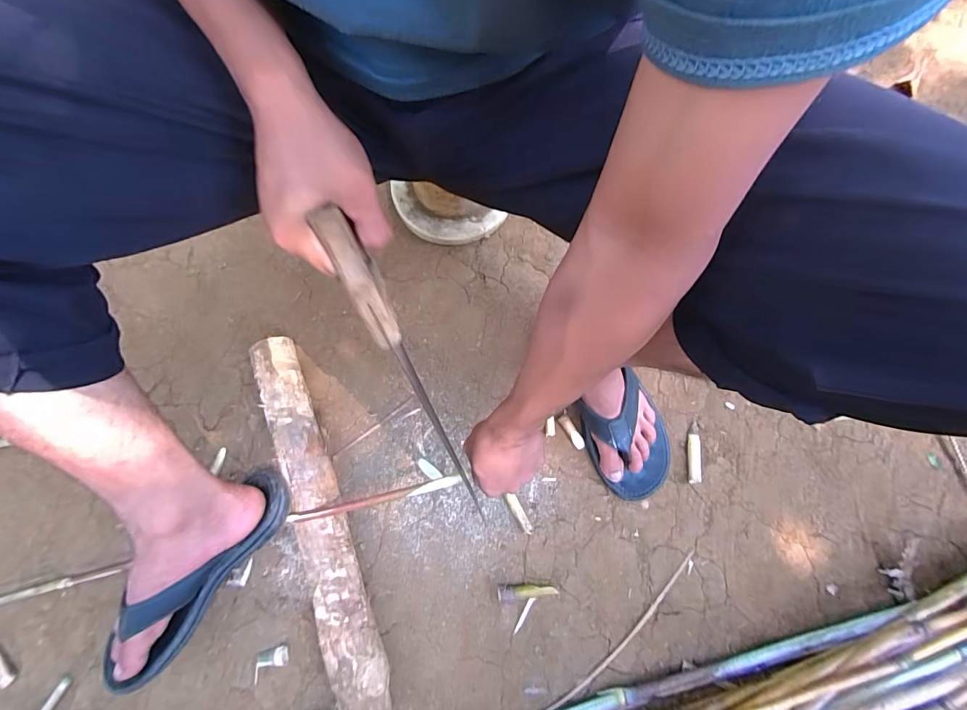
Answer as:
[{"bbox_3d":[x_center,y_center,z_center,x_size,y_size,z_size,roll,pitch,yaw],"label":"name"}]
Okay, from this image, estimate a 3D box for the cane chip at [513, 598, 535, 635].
[{"bbox_3d":[0.054,0.345,0.569,0.009,0.004,0.050,28,80,5],"label":"cane chip"}]

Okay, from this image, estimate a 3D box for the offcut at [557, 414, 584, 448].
[{"bbox_3d":[0.126,0.110,0.611,0.014,0.007,0.057,-34,94,-6],"label":"offcut"}]

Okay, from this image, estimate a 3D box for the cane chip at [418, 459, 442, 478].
[{"bbox_3d":[-0.075,0.160,0.599,0.039,0.004,0.014,36,74,13],"label":"cane chip"}]

